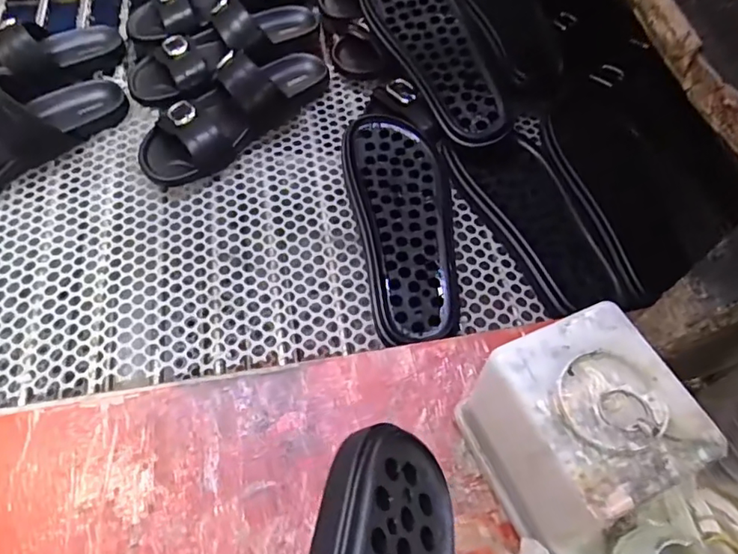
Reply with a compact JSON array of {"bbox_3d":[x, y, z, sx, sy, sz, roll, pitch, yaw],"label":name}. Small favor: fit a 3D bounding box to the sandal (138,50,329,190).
[{"bbox_3d":[-0.149,-0.198,0.617,0.248,0.081,0.084,-40,68,-23],"label":"sandal"}]

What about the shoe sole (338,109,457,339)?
[{"bbox_3d":[0.037,-0.059,0.556,0.100,0.025,0.259,-7,60,-7],"label":"shoe sole"}]

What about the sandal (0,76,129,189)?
[{"bbox_3d":[-0.398,-0.162,0.588,0.258,0.067,0.106,-38,68,-22],"label":"sandal"}]

